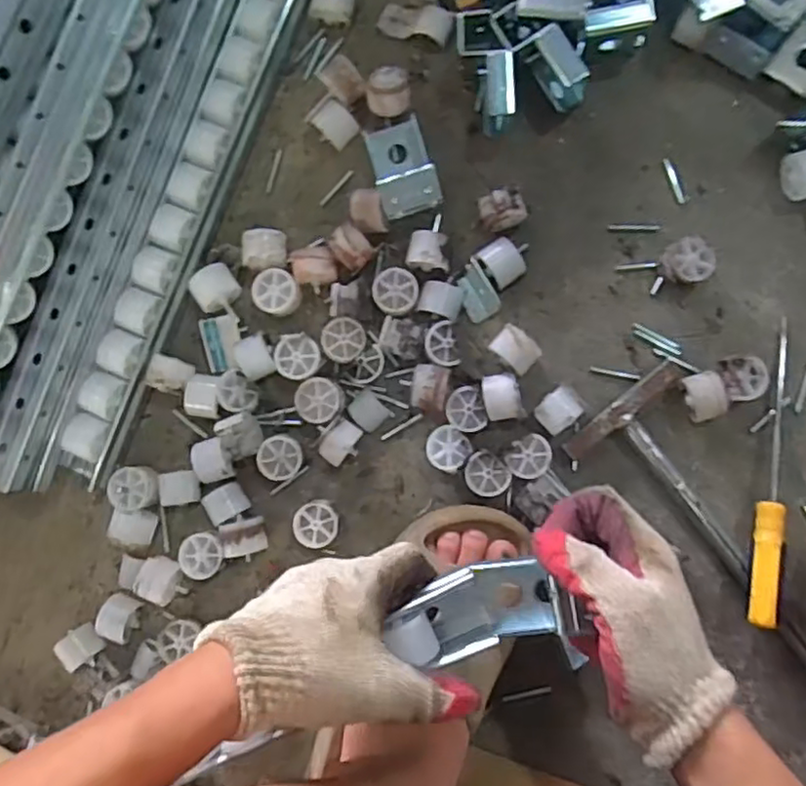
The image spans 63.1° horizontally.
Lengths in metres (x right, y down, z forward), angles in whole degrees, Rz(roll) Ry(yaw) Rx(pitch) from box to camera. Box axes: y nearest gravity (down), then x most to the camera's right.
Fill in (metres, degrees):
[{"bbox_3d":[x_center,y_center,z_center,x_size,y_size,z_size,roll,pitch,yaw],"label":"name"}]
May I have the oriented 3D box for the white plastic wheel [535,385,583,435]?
[{"bbox_3d":[0.117,0.013,0.498,0.033,0.030,0.027,-39,84,2],"label":"white plastic wheel"}]

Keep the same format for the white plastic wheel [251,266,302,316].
[{"bbox_3d":[-0.101,-0.080,0.528,0.034,0.023,0.034,0,86,5],"label":"white plastic wheel"}]

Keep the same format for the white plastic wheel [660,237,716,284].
[{"bbox_3d":[0.215,-0.099,0.499,0.036,0.024,0.034,0,86,5],"label":"white plastic wheel"}]

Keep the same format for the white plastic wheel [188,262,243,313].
[{"bbox_3d":[-0.151,-0.084,0.532,0.031,0.028,0.036,44,91,6],"label":"white plastic wheel"}]

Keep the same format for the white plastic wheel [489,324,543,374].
[{"bbox_3d":[0.086,-0.033,0.505,0.034,0.033,0.025,41,91,6],"label":"white plastic wheel"}]

